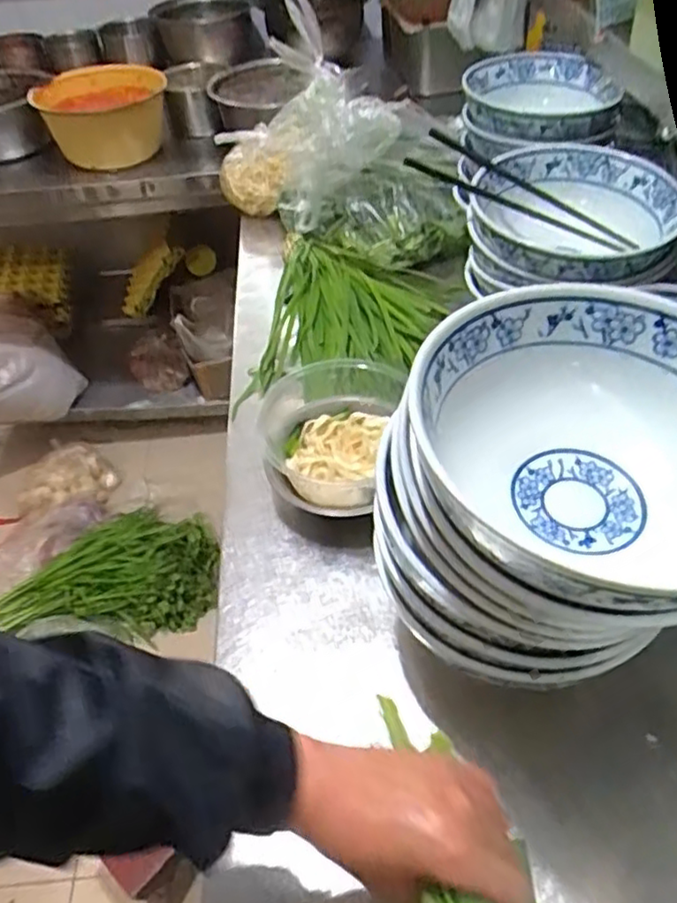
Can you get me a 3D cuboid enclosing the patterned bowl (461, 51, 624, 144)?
[{"bbox_3d":[0.231,-0.409,0.777,0.170,0.067,0.174,-2,45,4],"label":"patterned bowl"}]

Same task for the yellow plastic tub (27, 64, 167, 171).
[{"bbox_3d":[-0.462,-0.666,1.362,0.249,0.139,0.280,-7,45,-2],"label":"yellow plastic tub"}]

